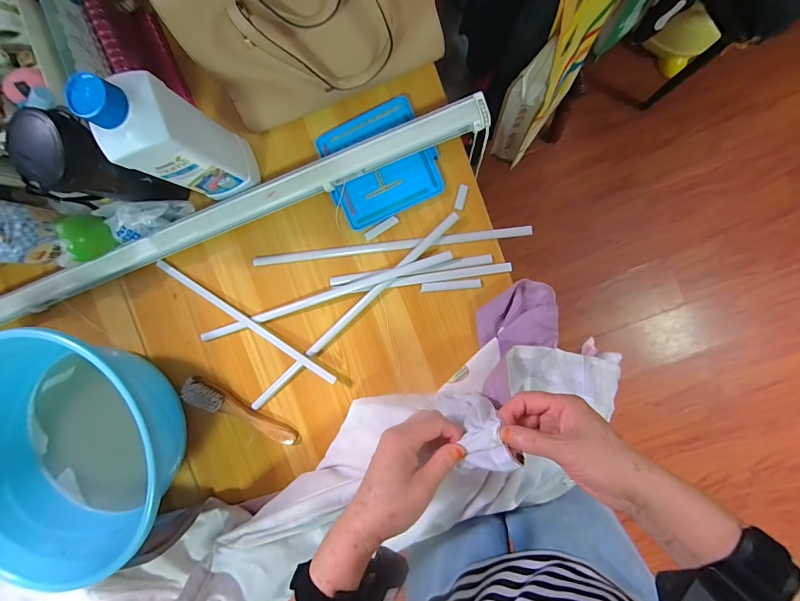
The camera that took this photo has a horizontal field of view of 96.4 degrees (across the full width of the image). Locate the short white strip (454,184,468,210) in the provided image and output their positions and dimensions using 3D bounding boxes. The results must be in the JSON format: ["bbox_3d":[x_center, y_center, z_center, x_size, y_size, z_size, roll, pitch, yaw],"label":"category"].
[{"bbox_3d":[0.090,-0.151,0.524,0.014,0.004,0.037,14,95,5],"label":"short white strip"}]

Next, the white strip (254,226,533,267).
[{"bbox_3d":[-0.021,-0.080,0.533,0.413,0.012,0.014,-6,95,6],"label":"white strip"}]

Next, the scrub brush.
[{"bbox_3d":[-0.255,0.176,0.570,0.195,0.027,0.034,25,96,4],"label":"scrub brush"}]

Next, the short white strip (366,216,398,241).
[{"bbox_3d":[-0.028,-0.108,0.536,0.056,0.004,0.012,-29,90,8],"label":"short white strip"}]

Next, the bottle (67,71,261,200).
[{"bbox_3d":[-0.268,-0.186,0.441,0.083,0.228,0.085,-15,92,7],"label":"bottle"}]

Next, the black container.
[{"bbox_3d":[-0.380,-0.170,0.467,0.072,0.178,0.075,-15,92,7],"label":"black container"}]

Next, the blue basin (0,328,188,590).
[{"bbox_3d":[-0.489,0.217,0.544,0.341,0.146,0.341,0,94,6],"label":"blue basin"}]

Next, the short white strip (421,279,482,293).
[{"bbox_3d":[0.075,-0.022,0.531,0.086,0.004,0.013,-4,95,9],"label":"short white strip"}]

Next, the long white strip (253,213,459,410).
[{"bbox_3d":[-0.078,0.024,0.545,0.425,0.012,0.018,-43,91,8],"label":"long white strip"}]

